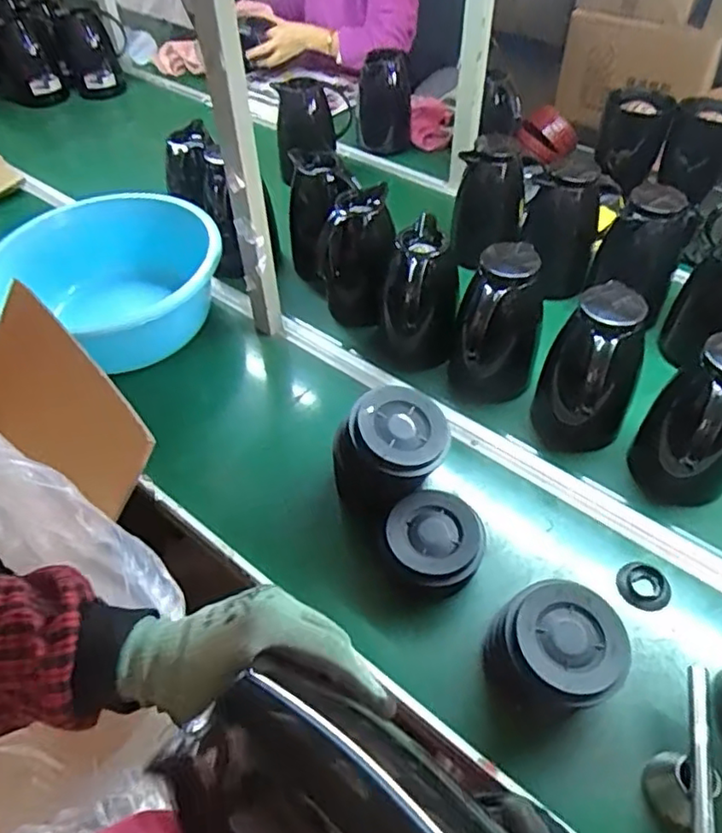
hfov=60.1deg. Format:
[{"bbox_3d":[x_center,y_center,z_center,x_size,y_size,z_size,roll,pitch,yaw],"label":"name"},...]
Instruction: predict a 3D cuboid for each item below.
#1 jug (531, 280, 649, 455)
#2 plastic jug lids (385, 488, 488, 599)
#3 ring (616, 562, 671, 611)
[{"bbox_3d":[0.327,-0.060,0.892,0.129,0.232,0.177,19,54,18],"label":"jug"},{"bbox_3d":[0.092,0.166,0.807,0.125,0.094,0.124,4,50,6],"label":"plastic jug lids"},{"bbox_3d":[0.361,0.217,0.796,0.062,0.014,0.060,-1,50,1],"label":"ring"}]

